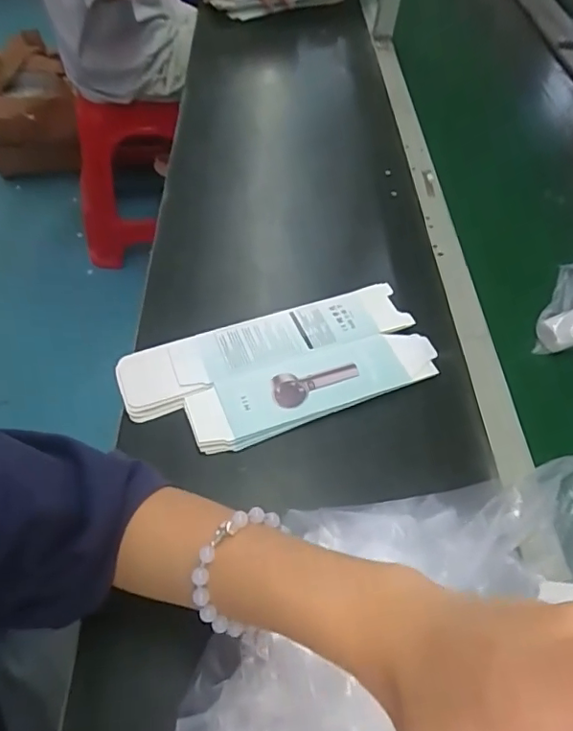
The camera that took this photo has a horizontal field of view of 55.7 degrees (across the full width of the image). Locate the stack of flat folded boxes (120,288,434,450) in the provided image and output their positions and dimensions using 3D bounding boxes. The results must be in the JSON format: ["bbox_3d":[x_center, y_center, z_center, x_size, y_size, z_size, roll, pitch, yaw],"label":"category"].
[{"bbox_3d":[-0.005,0.001,0.487,0.266,0.019,0.118,-16,55,-18],"label":"stack of flat folded boxes"}]

